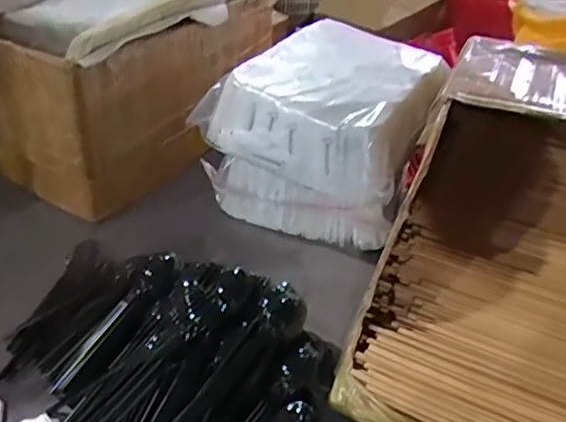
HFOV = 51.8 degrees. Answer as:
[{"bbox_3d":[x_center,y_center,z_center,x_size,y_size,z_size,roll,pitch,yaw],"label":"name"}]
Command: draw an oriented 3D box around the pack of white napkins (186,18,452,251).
[{"bbox_3d":[0.067,-0.102,0.790,0.239,0.201,0.282,21,40,20],"label":"pack of white napkins"}]

